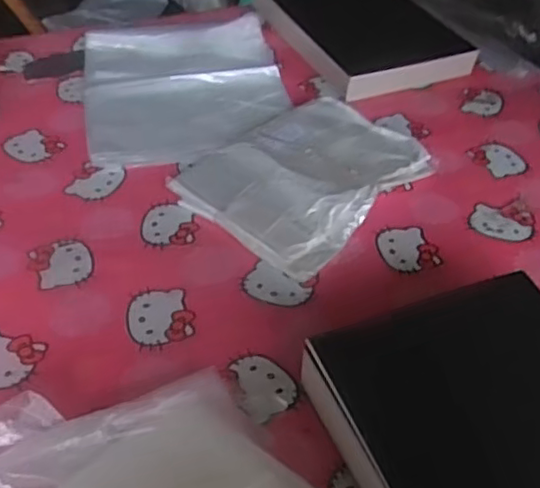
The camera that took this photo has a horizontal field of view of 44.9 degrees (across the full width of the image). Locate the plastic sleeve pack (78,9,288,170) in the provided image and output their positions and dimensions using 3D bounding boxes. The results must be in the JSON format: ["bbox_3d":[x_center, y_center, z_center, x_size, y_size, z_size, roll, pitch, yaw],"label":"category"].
[{"bbox_3d":[-0.143,-0.270,1.095,0.321,0.016,0.414,-7,44,-7],"label":"plastic sleeve pack"}]

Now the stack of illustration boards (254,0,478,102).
[{"bbox_3d":[0.169,-0.409,1.232,0.286,0.042,0.425,-15,46,-18],"label":"stack of illustration boards"}]

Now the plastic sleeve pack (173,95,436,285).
[{"bbox_3d":[0.054,-0.107,0.912,0.254,0.040,0.322,34,51,29],"label":"plastic sleeve pack"}]

